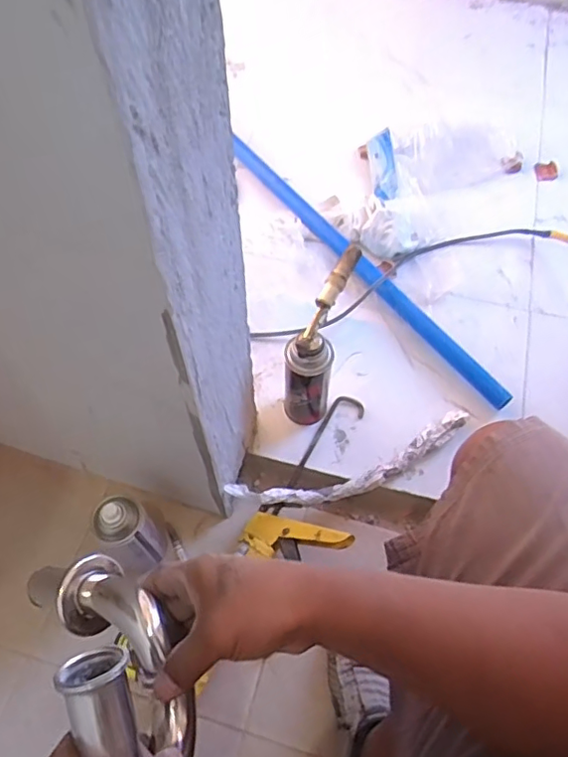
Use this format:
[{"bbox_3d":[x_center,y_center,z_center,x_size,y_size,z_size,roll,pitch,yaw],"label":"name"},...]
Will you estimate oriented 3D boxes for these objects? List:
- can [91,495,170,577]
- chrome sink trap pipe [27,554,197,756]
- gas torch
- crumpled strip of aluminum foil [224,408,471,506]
[{"bbox_3d":[-0.194,0.205,0.744,0.056,0.182,0.058,0,60,0],"label":"can"},{"bbox_3d":[-0.104,0.199,0.392,0.061,0.172,0.119,-29,103,-16],"label":"chrome sink trap pipe"},{"bbox_3d":[0.045,-0.050,0.805,0.061,0.247,0.141,16,62,9],"label":"gas torch"},{"bbox_3d":[0.110,0.123,0.817,0.366,0.070,0.061,-20,62,-11],"label":"crumpled strip of aluminum foil"}]

